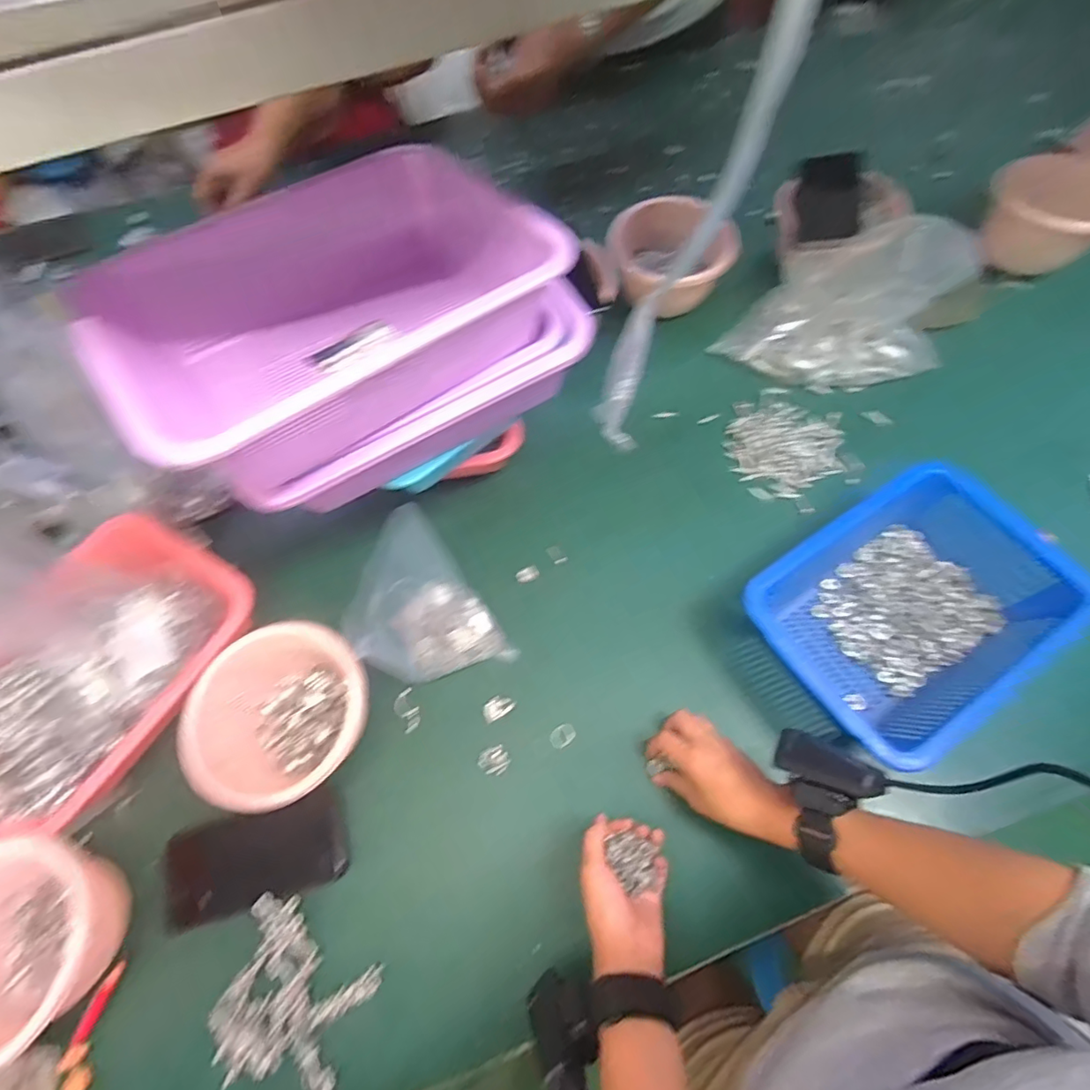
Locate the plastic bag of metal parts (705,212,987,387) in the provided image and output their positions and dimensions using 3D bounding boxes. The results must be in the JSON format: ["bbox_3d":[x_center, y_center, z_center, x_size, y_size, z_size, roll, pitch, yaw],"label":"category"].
[{"bbox_3d":[0.377,-0.291,0.644,0.297,0.149,0.133,-1,67,3],"label":"plastic bag of metal parts"}]

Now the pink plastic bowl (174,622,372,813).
[{"bbox_3d":[-0.237,0.156,0.503,0.144,0.090,0.150,-1,67,3],"label":"pink plastic bowl"}]

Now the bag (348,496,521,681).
[{"bbox_3d":[-0.137,0.066,0.558,0.128,0.045,0.177,-34,70,-10],"label":"bag"}]

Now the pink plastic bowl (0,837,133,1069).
[{"bbox_3d":[-0.426,0.323,0.444,0.143,0.095,0.137,-1,67,3],"label":"pink plastic bowl"}]

